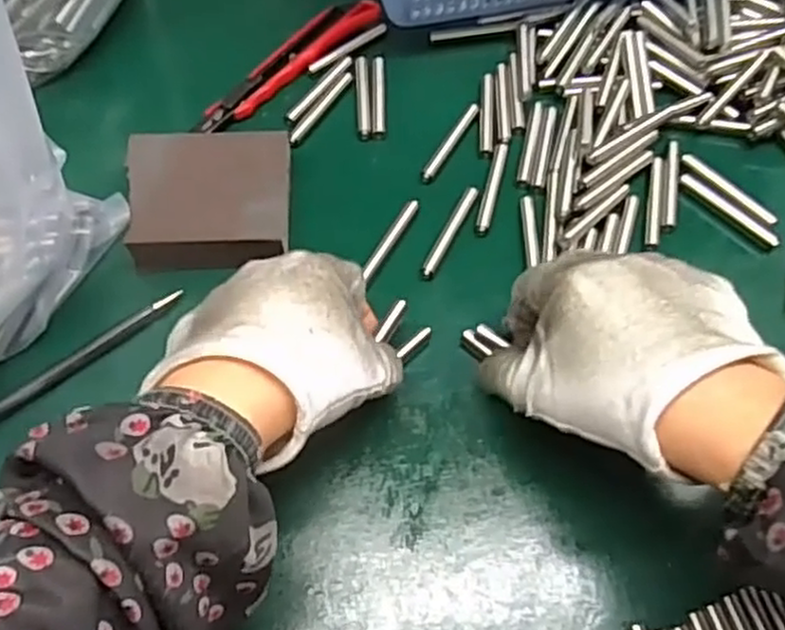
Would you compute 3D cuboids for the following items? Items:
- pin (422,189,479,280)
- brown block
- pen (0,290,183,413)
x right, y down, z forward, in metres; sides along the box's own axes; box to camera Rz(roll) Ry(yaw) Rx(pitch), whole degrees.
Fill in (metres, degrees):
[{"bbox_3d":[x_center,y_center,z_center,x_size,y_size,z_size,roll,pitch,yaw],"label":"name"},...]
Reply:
[{"bbox_3d":[0.029,-0.042,0.384,0.007,0.007,0.058,25,64,13],"label":"pin"},{"bbox_3d":[-0.093,-0.059,0.384,0.079,0.022,0.079,-3,62,-2],"label":"brown block"},{"bbox_3d":[-0.160,0.030,0.348,0.143,0.013,0.007,-36,67,-18],"label":"pen"}]

